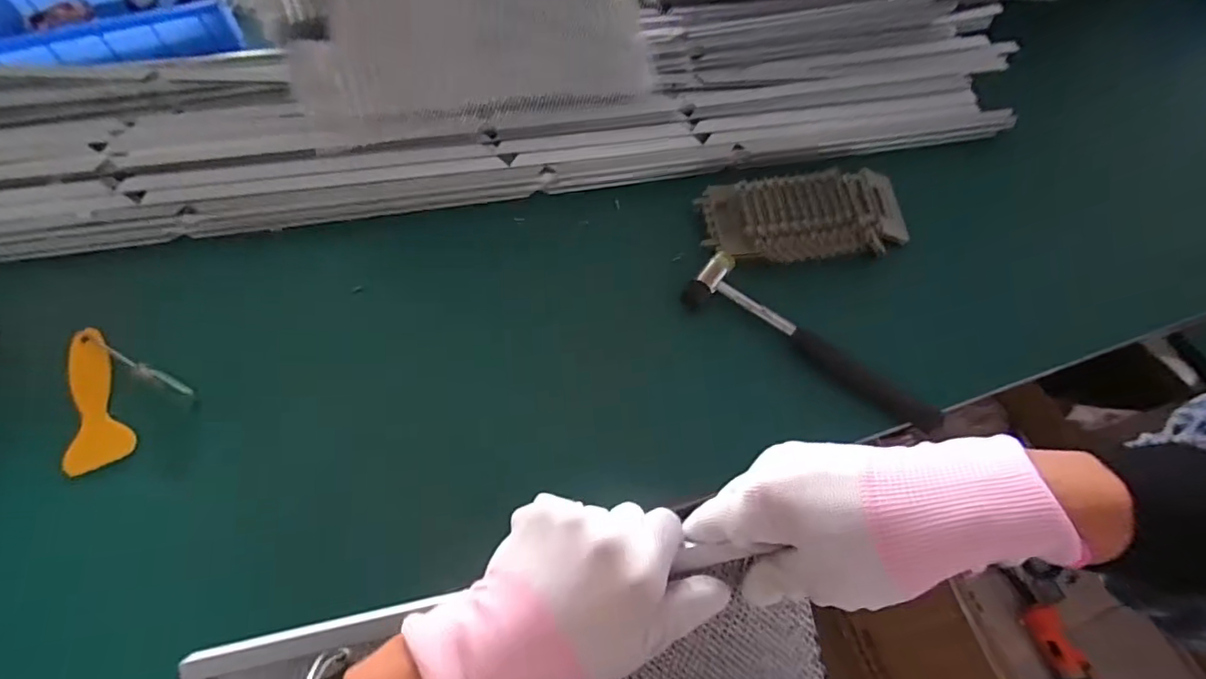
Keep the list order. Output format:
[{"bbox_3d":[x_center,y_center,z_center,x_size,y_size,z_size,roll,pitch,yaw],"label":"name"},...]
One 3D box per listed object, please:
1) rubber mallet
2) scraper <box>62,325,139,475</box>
[{"bbox_3d":[0.191,0.000,0.486,0.247,0.033,0.058,28,65,11],"label":"rubber mallet"},{"bbox_3d":[-0.412,0.047,0.436,0.044,0.006,0.124,-26,67,-15],"label":"scraper"}]

